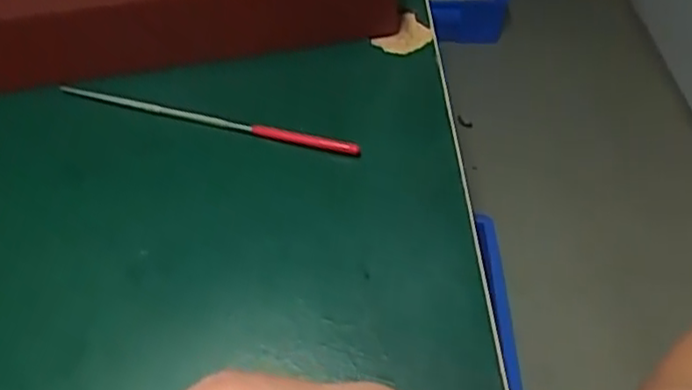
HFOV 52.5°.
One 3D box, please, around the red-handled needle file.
[{"bbox_3d":[-0.059,-0.033,0.295,0.134,0.006,0.004,13,51,12],"label":"red-handled needle file"}]

